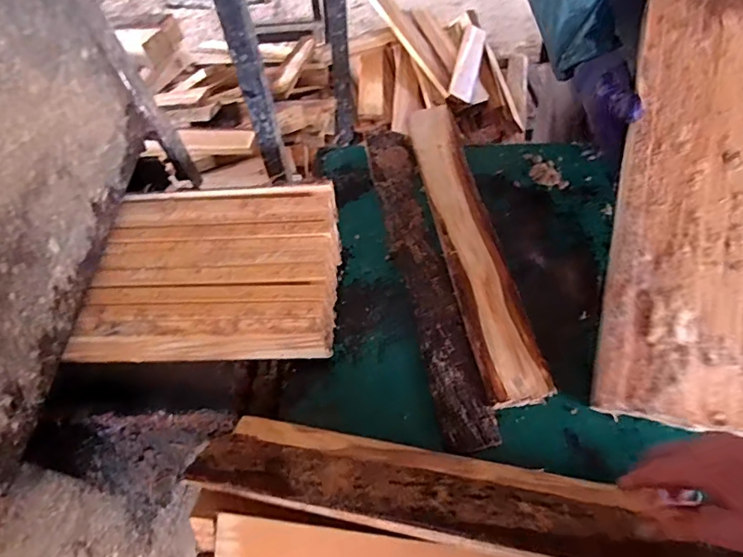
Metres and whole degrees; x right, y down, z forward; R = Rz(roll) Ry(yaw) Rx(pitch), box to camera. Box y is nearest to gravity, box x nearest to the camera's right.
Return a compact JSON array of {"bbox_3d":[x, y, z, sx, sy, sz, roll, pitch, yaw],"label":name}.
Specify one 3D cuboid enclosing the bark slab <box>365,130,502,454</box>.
[{"bbox_3d":[0.070,-0.019,0.660,0.071,0.022,0.486,-10,58,-4],"label":"bark slab"}]

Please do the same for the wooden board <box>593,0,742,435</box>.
[{"bbox_3d":[0.353,-0.096,0.519,0.165,0.017,0.490,8,80,15],"label":"wooden board"}]

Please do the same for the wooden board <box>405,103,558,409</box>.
[{"bbox_3d":[0.132,-0.071,0.686,0.074,0.019,0.505,-9,58,-3],"label":"wooden board"}]

